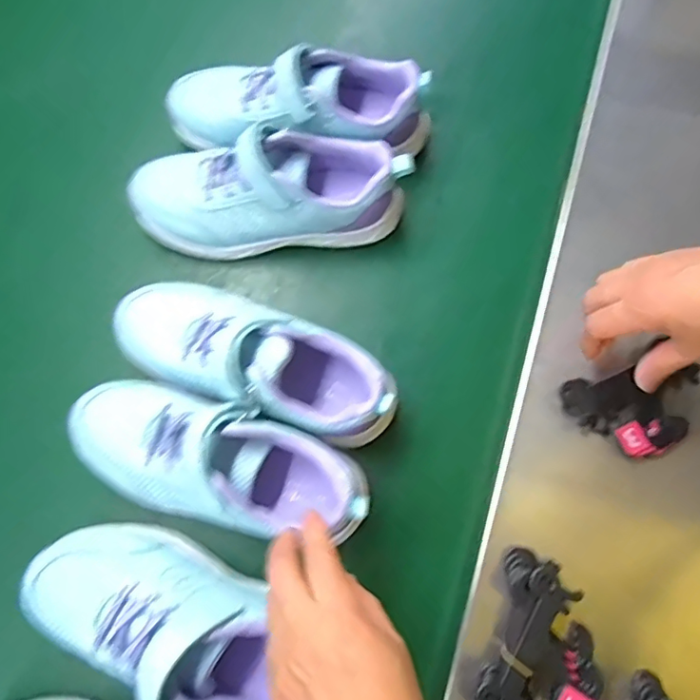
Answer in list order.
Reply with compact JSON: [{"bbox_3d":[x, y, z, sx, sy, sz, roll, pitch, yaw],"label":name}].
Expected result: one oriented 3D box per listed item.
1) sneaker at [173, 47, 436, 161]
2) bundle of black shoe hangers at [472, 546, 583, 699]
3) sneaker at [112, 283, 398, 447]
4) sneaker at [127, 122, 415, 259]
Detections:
[{"bbox_3d":[-0.046,-0.233,0.494,0.238,0.080,0.092,3,72,0],"label":"sneaker"},{"bbox_3d":[0.118,0.205,0.383,0.046,0.033,0.117,26,73,7],"label":"bundle of black shoe hangers"},{"bbox_3d":[-0.077,-0.001,0.431,0.235,0.072,0.095,21,73,6],"label":"sneaker"},{"bbox_3d":[-0.072,-0.140,0.469,0.235,0.080,0.076,-5,72,-3],"label":"sneaker"}]

